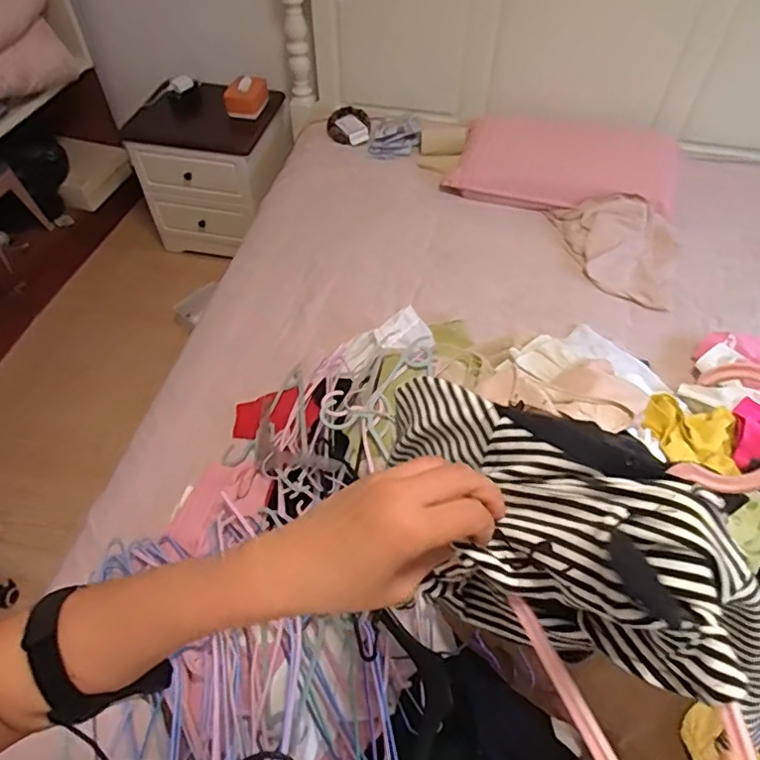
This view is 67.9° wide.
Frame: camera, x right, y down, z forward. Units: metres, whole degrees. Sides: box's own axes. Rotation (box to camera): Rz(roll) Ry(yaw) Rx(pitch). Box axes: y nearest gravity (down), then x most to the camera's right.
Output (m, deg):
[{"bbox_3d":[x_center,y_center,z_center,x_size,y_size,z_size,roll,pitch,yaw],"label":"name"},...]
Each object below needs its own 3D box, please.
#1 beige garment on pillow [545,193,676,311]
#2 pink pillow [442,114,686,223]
[{"bbox_3d":[0.667,-0.366,1.496,0.287,0.090,0.382,-13,54,-10],"label":"beige garment on pillow"},{"bbox_3d":[0.552,-0.645,1.689,0.641,0.117,0.335,14,54,10],"label":"pink pillow"}]

